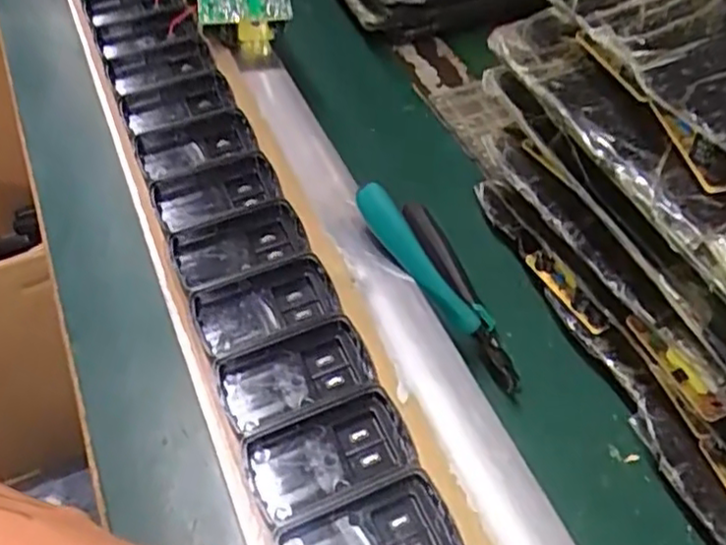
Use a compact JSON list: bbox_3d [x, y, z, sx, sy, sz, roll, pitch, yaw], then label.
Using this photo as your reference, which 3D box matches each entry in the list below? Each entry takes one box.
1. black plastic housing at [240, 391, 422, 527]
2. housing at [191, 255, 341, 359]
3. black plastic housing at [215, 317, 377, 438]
[{"bbox_3d":[-0.014,0.081,0.306,0.070,0.014,0.040,-18,54,-13],"label":"black plastic housing"},{"bbox_3d":[-0.050,0.016,0.354,0.069,0.014,0.043,-16,53,-12],"label":"housing"},{"bbox_3d":[-0.032,0.048,0.330,0.070,0.013,0.043,-15,53,-10],"label":"black plastic housing"}]

